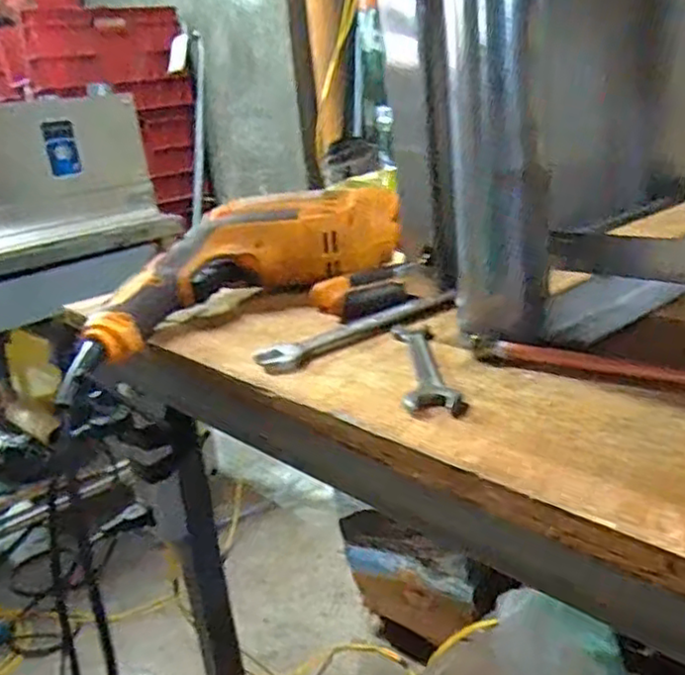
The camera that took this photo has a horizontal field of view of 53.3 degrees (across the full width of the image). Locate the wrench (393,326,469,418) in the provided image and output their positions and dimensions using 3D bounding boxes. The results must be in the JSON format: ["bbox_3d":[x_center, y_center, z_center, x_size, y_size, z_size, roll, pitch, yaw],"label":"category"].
[{"bbox_3d":[0.042,0.014,0.369,0.028,0.006,0.122,-6,20,0],"label":"wrench"}]

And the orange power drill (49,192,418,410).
[{"bbox_3d":[-0.057,-0.049,0.484,0.234,0.072,0.187,-6,20,2],"label":"orange power drill"}]

